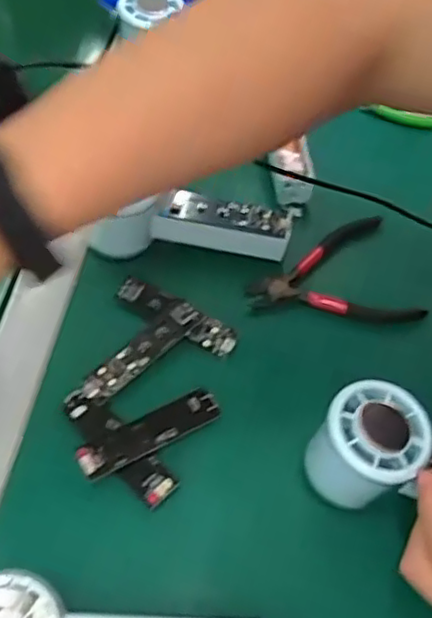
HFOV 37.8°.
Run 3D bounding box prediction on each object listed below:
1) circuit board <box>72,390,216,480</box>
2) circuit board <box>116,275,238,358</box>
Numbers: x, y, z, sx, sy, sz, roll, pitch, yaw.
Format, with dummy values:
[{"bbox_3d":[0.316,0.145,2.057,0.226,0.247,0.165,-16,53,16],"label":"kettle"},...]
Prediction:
[{"bbox_3d":[-0.040,0.075,0.388,0.089,0.012,0.024,-27,62,-16],"label":"circuit board"},{"bbox_3d":[-0.027,0.004,0.434,0.089,0.008,0.022,24,60,13],"label":"circuit board"}]

